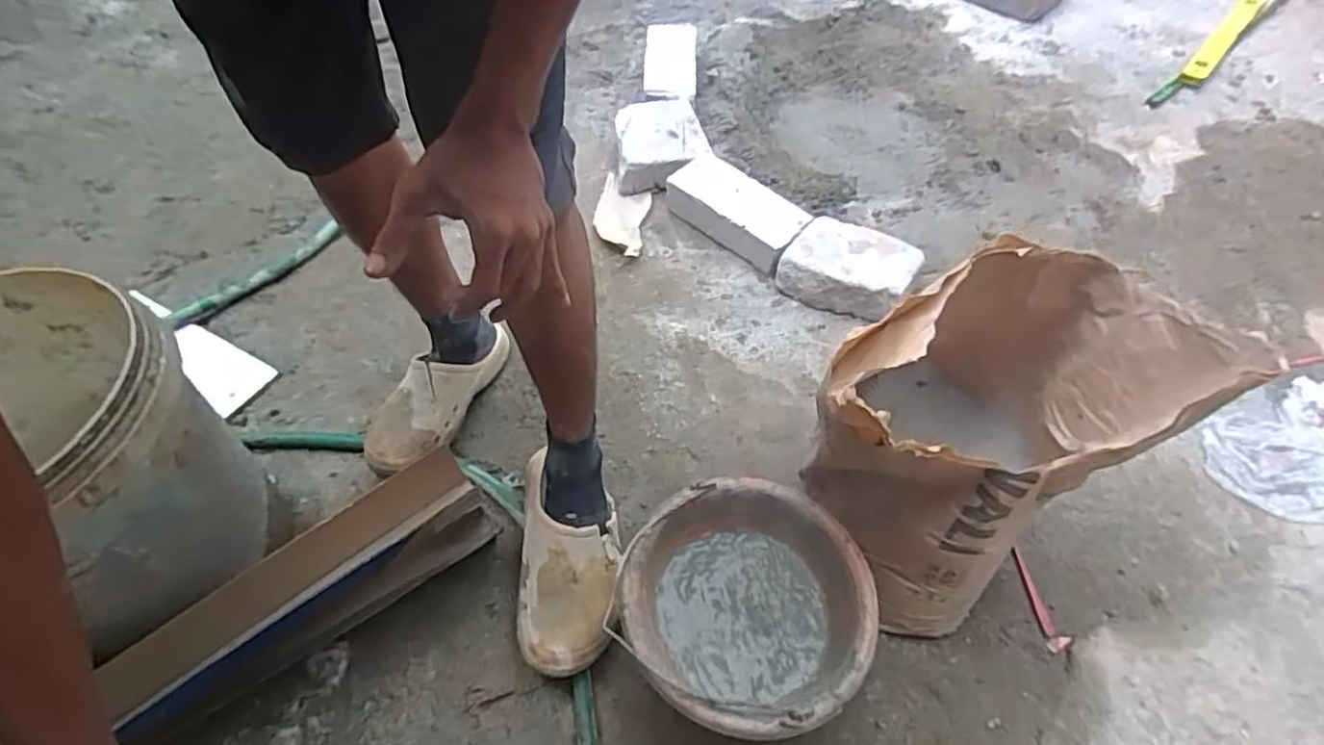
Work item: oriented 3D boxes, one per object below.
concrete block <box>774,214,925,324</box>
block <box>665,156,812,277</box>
[{"bbox_3d":[0.307,-0.166,1.134,0.204,0.078,0.168,27,56,21],"label":"concrete block"},{"bbox_3d":[0.133,-0.284,1.228,0.256,0.072,0.121,37,61,27],"label":"block"}]

